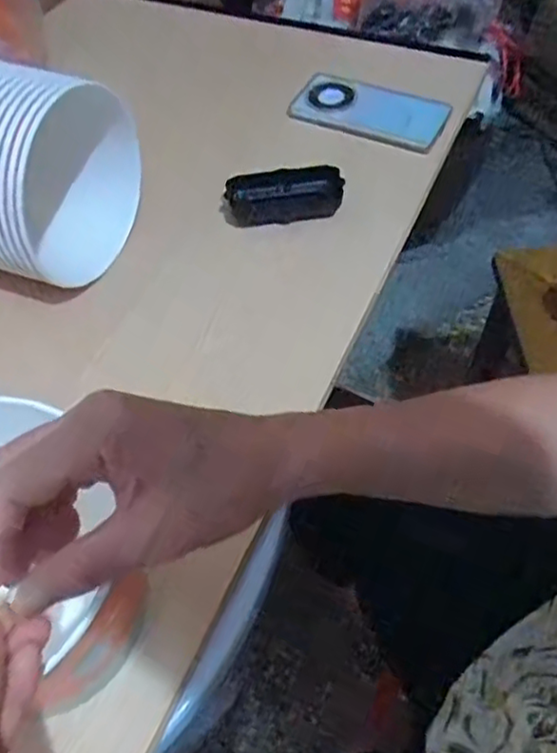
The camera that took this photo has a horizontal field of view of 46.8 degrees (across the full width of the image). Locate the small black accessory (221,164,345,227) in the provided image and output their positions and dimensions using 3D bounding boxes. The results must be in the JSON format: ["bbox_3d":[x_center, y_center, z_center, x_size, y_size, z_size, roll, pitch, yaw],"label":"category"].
[{"bbox_3d":[0.004,-0.178,0.630,0.114,0.028,0.045,-8,57,-2],"label":"small black accessory"}]

